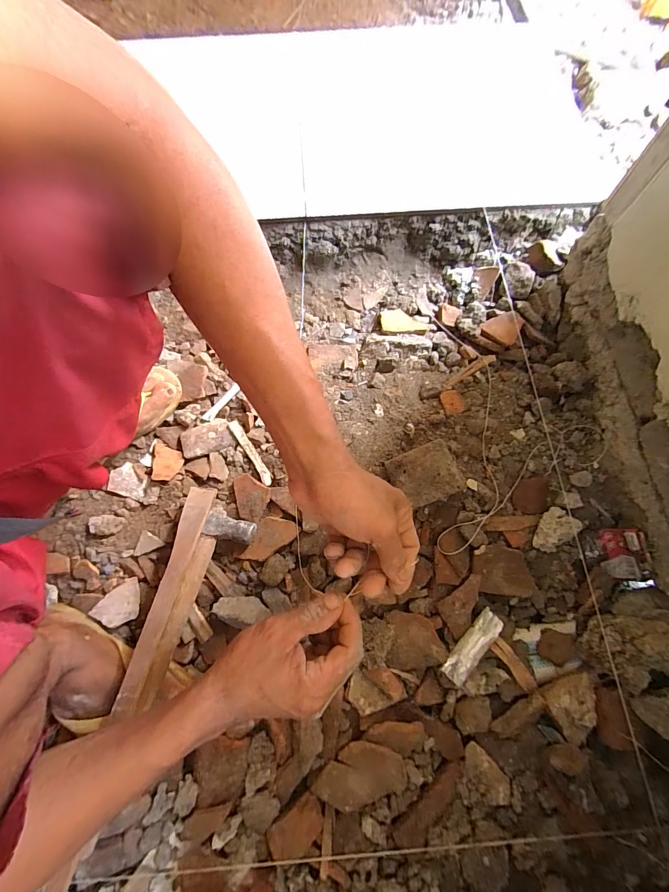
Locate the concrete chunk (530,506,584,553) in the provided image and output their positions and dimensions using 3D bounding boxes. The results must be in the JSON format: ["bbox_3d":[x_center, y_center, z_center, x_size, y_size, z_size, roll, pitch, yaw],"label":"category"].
[{"bbox_3d":[0.301,0.115,0.483,0.059,0.031,0.047,-37,75,-12],"label":"concrete chunk"}]

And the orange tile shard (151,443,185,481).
[{"bbox_3d":[-0.244,0.024,0.522,0.041,0.005,0.054,4,66,-16],"label":"orange tile shard"}]

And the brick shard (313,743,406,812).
[{"bbox_3d":[0.028,0.373,0.401,0.100,0.016,0.061,-12,71,-4],"label":"brick shard"}]

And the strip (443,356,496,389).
[{"bbox_3d":[0.210,-0.117,0.564,0.095,0.004,0.016,-34,63,1],"label":"strip"}]

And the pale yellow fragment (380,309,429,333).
[{"bbox_3d":[0.118,-0.213,0.603,0.076,0.006,0.051,-3,71,-1],"label":"pale yellow fragment"}]

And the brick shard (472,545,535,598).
[{"bbox_3d":[0.227,0.167,0.475,0.077,0.011,0.059,6,71,2],"label":"brick shard"}]

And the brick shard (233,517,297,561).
[{"bbox_3d":[-0.096,0.128,0.493,0.085,0.009,0.046,-34,74,-11],"label":"brick shard"}]

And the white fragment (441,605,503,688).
[{"bbox_3d":[0.175,0.252,0.447,0.027,0.011,0.098,43,76,14],"label":"white fragment"}]

